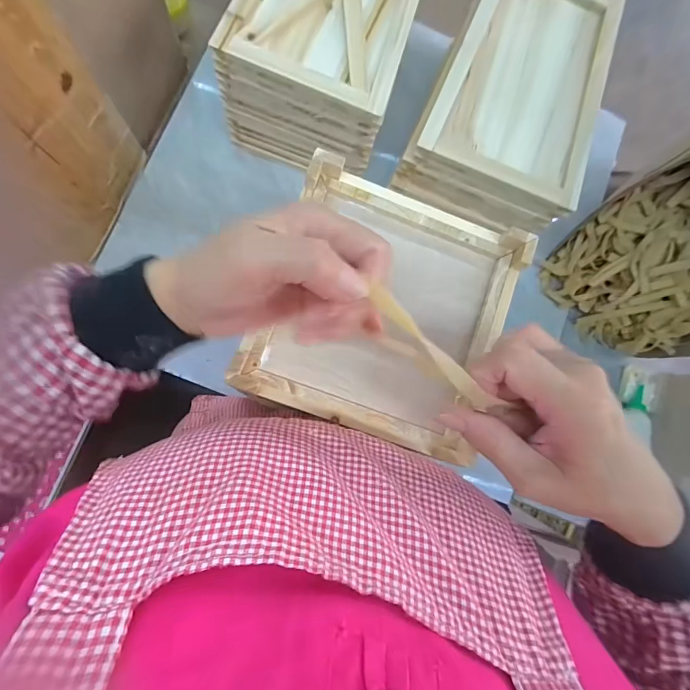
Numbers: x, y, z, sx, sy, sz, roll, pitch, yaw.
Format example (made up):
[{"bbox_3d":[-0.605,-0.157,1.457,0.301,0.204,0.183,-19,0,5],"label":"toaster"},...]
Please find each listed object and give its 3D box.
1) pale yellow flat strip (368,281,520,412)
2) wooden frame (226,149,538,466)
[{"bbox_3d":[0.052,0.007,0.209,0.098,0.010,0.015,42,81,-16],"label":"pale yellow flat strip"},{"bbox_3d":[0.036,-0.031,0.332,0.194,0.041,0.202,19,82,-4],"label":"wooden frame"}]

